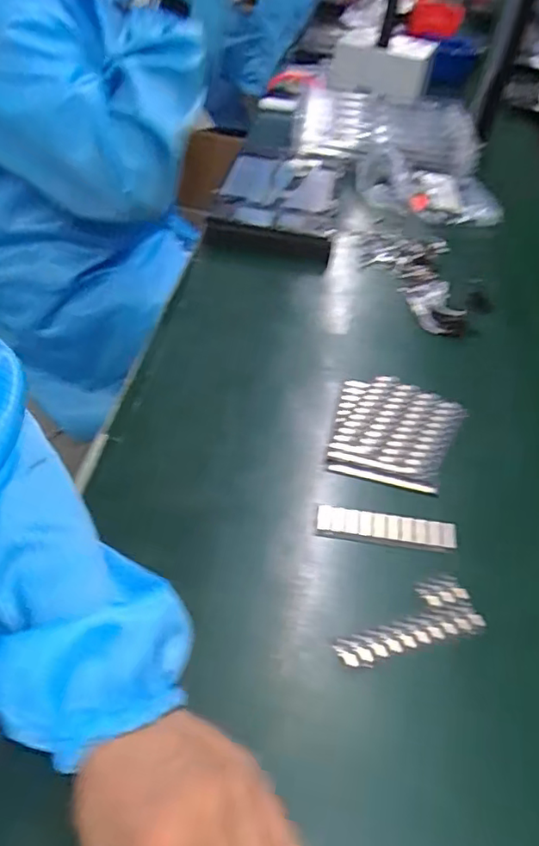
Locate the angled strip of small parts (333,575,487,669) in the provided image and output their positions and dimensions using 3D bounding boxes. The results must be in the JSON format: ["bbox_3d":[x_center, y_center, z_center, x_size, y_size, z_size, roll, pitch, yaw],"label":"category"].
[{"bbox_3d":[0.090,0.131,0.379,0.099,0.004,0.040,-15,47,-18],"label":"angled strip of small parts"}]

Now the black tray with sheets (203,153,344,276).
[{"bbox_3d":[0.014,-0.300,0.785,0.155,0.042,0.272,8,45,4],"label":"black tray with sheets"}]

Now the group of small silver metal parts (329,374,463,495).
[{"bbox_3d":[0.109,0.005,0.502,0.104,0.008,0.122,12,45,9],"label":"group of small silver metal parts"}]

